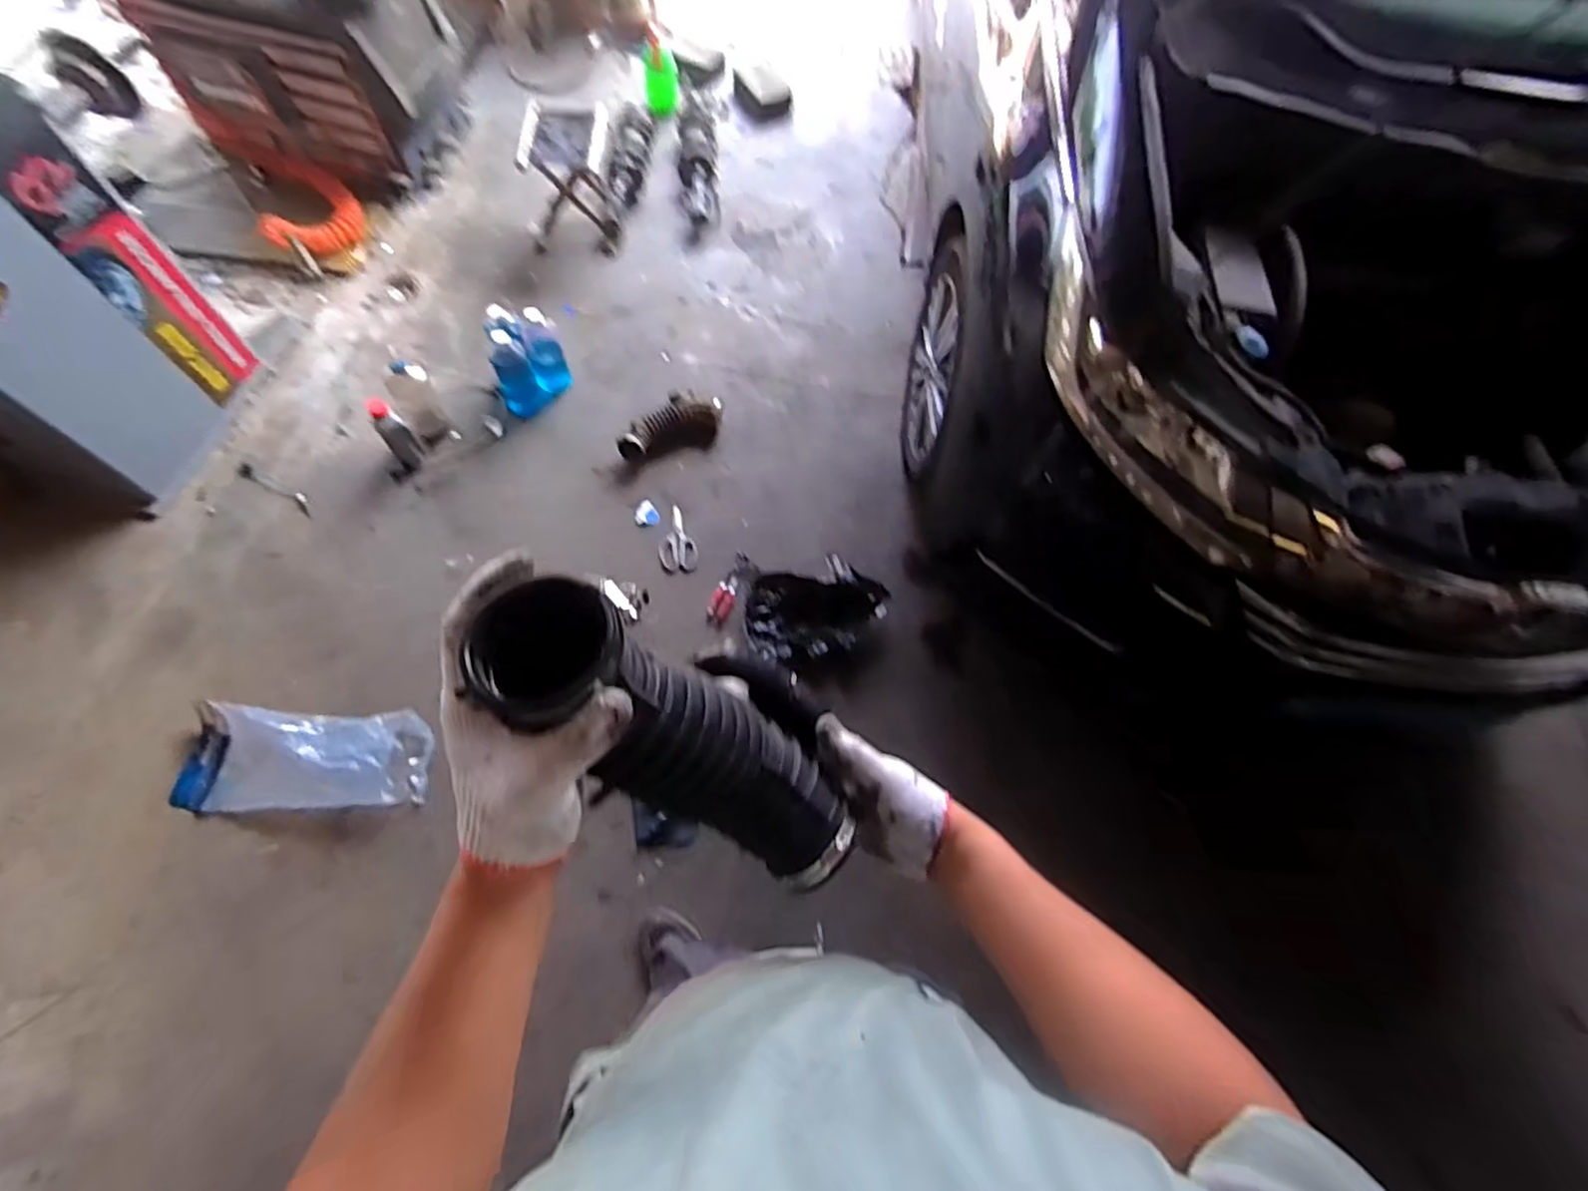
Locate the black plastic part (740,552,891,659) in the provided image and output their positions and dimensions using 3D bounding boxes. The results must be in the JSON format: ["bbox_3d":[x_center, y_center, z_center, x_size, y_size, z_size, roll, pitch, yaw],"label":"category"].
[{"bbox_3d":[0.053,0.038,1.734,0.368,0.082,0.240,-13,68,-11],"label":"black plastic part"}]

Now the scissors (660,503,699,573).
[{"bbox_3d":[-0.318,-0.154,1.839,0.101,0.010,0.188,-9,67,-9],"label":"scissors"}]

